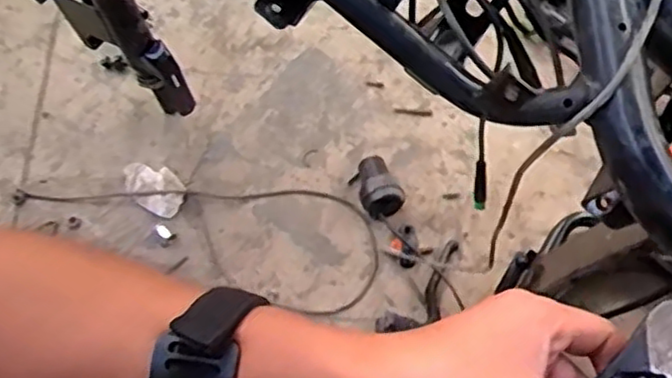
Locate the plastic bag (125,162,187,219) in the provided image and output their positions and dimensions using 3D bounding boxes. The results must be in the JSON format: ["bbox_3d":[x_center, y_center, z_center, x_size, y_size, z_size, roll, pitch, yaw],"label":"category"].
[{"bbox_3d":[-0.226,0.000,0.862,0.087,0.026,0.054,34,71,16],"label":"plastic bag"}]

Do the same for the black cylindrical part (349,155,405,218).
[{"bbox_3d":[0.049,-0.004,0.840,0.050,0.049,0.073,-22,67,-8],"label":"black cylindrical part"}]

